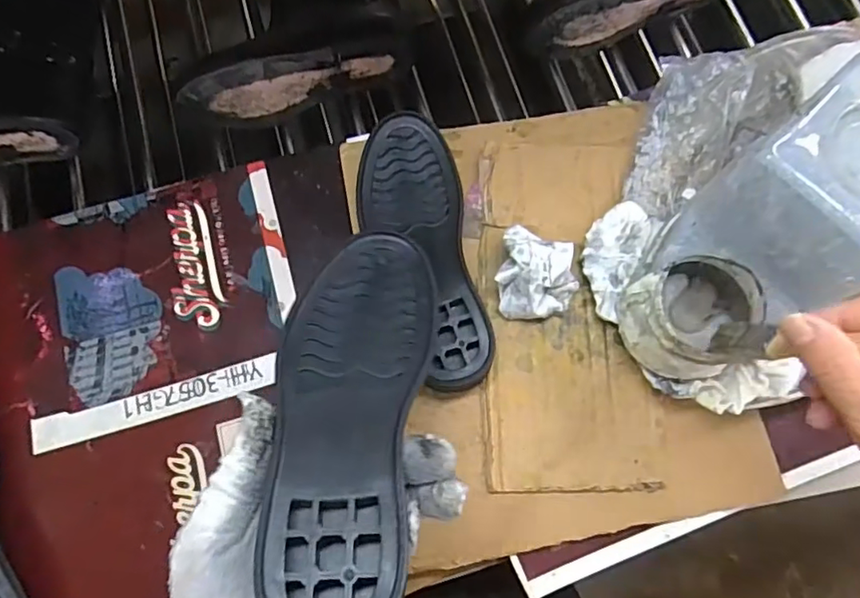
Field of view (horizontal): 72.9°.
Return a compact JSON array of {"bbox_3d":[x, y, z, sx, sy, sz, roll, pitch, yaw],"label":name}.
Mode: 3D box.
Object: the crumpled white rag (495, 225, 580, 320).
[{"bbox_3d":[0.075,-0.017,0.401,0.056,0.039,0.061,15,74,4],"label":"crumpled white rag"}]

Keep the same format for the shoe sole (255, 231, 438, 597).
[{"bbox_3d":[-0.038,0.050,0.284,0.073,0.020,0.207,2,49,0],"label":"shoe sole"}]

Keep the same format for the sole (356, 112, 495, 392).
[{"bbox_3d":[-0.008,-0.040,0.421,0.077,0.029,0.212,-8,74,-3],"label":"sole"}]

